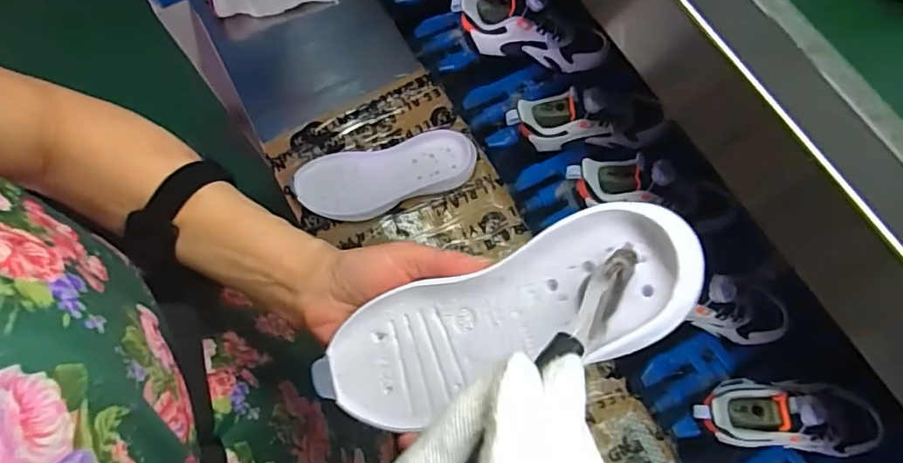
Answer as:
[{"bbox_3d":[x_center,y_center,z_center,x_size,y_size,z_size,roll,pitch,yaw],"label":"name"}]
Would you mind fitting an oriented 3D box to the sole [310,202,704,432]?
[{"bbox_3d":[0.020,0.048,0.297,0.210,0.032,0.069,-25,70,21],"label":"sole"}]

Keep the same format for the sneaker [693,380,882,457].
[{"bbox_3d":[0.362,0.193,0.597,0.212,0.076,0.076,7,71,-11],"label":"sneaker"}]

